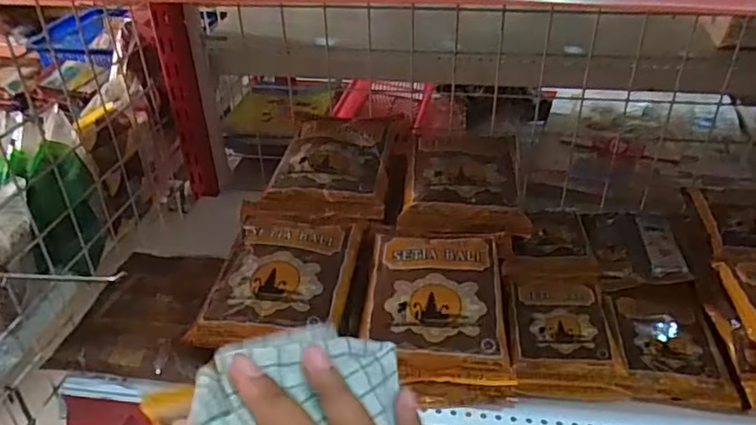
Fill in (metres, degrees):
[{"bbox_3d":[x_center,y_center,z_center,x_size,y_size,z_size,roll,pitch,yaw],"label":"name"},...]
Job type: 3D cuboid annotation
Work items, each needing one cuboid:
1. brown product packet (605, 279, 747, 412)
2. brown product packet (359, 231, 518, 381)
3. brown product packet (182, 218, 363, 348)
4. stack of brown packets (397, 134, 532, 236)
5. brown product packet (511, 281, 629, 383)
[{"bbox_3d":[0.261,0.114,0.543,0.090,0.020,0.128,3,35,5],"label":"brown product packet"},{"bbox_3d":[0.052,0.080,0.539,0.127,0.042,0.147,3,35,5],"label":"brown product packet"},{"bbox_3d":[-0.090,0.060,0.557,0.124,0.037,0.148,5,35,8],"label":"brown product packet"},{"bbox_3d":[0.095,-0.036,0.651,0.128,0.044,0.144,2,35,4],"label":"stack of brown packets"},{"bbox_3d":[0.168,0.105,0.540,0.085,0.020,0.104,4,35,6],"label":"brown product packet"}]

